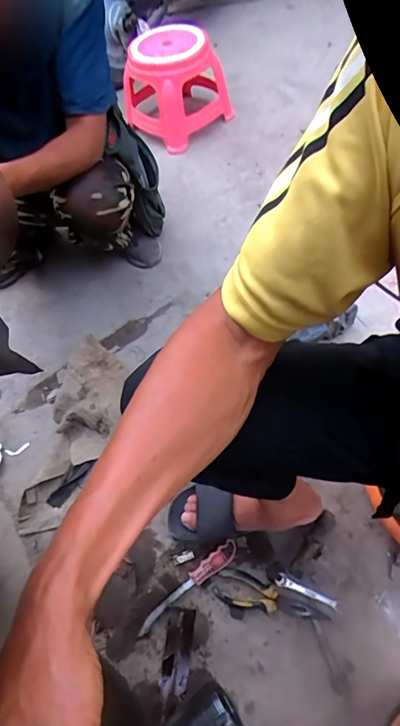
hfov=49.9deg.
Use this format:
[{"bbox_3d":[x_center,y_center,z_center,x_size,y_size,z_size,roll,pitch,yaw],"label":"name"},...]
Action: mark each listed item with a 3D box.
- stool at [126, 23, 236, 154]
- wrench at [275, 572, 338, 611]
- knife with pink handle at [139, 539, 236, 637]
[{"bbox_3d":[-0.087,-0.971,1.490,0.352,0.275,0.363,-9,58,0],"label":"stool"},{"bbox_3d":[0.181,0.391,0.735,0.106,0.005,0.021,20,62,17],"label":"wrench"},{"bbox_3d":[-0.021,0.388,0.754,0.210,0.028,0.031,-34,61,-15],"label":"knife with pink handle"}]

